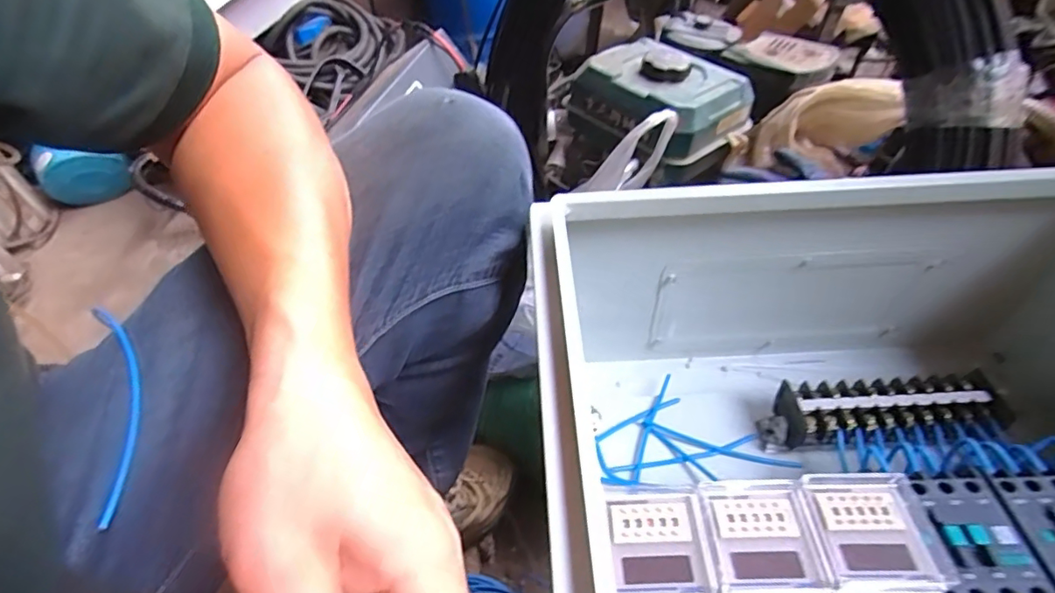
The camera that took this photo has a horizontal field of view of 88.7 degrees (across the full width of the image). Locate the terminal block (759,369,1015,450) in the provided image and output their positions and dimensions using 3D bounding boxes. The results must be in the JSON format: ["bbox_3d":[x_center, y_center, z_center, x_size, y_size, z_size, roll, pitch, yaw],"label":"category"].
[{"bbox_3d":[0.262,0.092,0.406,0.161,0.054,0.043,-5,47,0],"label":"terminal block"}]

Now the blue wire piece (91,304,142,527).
[{"bbox_3d":[-0.240,0.060,0.317,0.022,0.019,0.148,-22,50,-15],"label":"blue wire piece"}]

